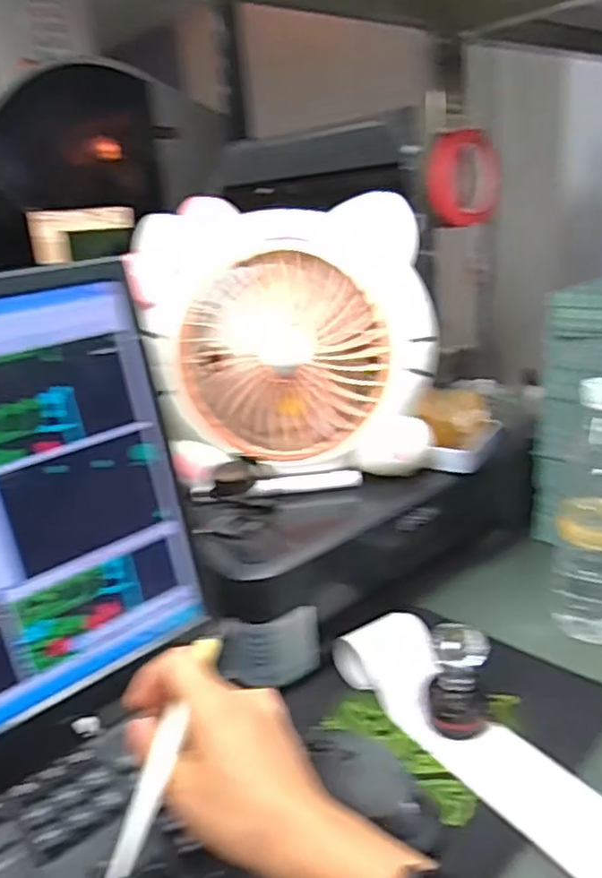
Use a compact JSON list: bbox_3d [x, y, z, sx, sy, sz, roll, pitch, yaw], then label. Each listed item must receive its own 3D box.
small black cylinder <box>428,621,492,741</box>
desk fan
[{"bbox_3d":[0.117,0.176,0.500,0.049,0.073,0.048,0,20,14],"label":"small black cylinder"},{"bbox_3d":[-0.014,-0.086,0.613,0.262,0.227,0.088,-5,20,-2],"label":"desk fan"}]

